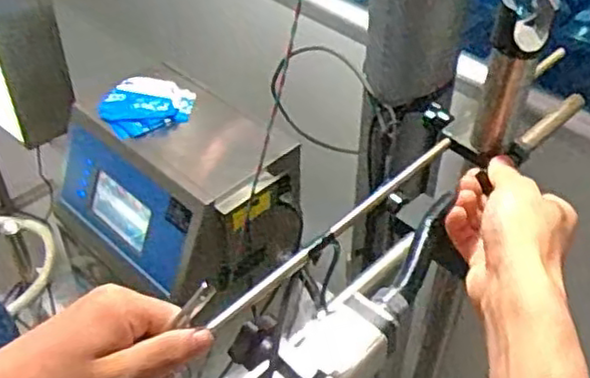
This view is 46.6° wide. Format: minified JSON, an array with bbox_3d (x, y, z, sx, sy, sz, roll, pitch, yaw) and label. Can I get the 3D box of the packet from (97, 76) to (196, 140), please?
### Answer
[{"bbox_3d":[-0.260,-0.147,1.208,0.148,0.034,0.142,14,45,14],"label":"packet"}]

